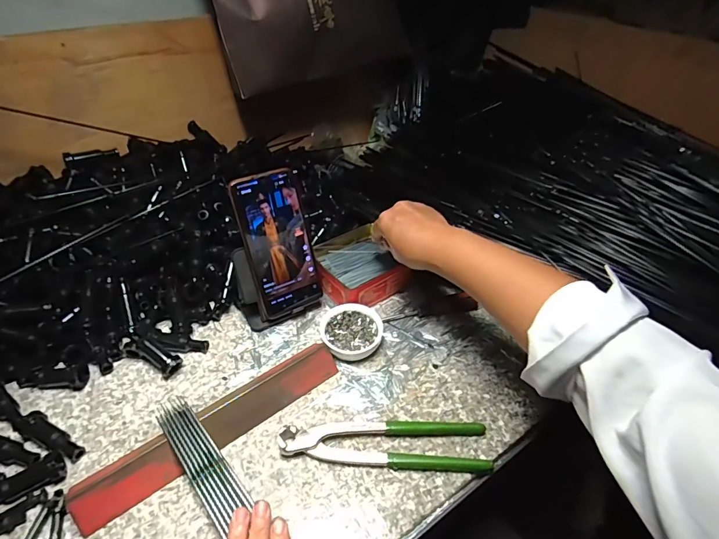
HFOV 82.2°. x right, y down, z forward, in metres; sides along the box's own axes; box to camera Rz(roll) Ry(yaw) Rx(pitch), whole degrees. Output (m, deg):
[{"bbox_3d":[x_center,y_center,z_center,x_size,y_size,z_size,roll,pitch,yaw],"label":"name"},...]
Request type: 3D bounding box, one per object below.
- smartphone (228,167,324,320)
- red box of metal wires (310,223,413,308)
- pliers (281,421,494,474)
[{"bbox_3d":[-0.093,-0.028,0.480,0.076,0.165,0.007,-20,21,-22],"label":"smartphone"},{"bbox_3d":[0.001,-0.004,0.565,0.116,0.041,0.108,-29,50,-29],"label":"red box of metal wires"},{"bbox_3d":[0.025,0.165,0.396,0.196,0.019,0.047,2,42,1],"label":"pliers"}]

